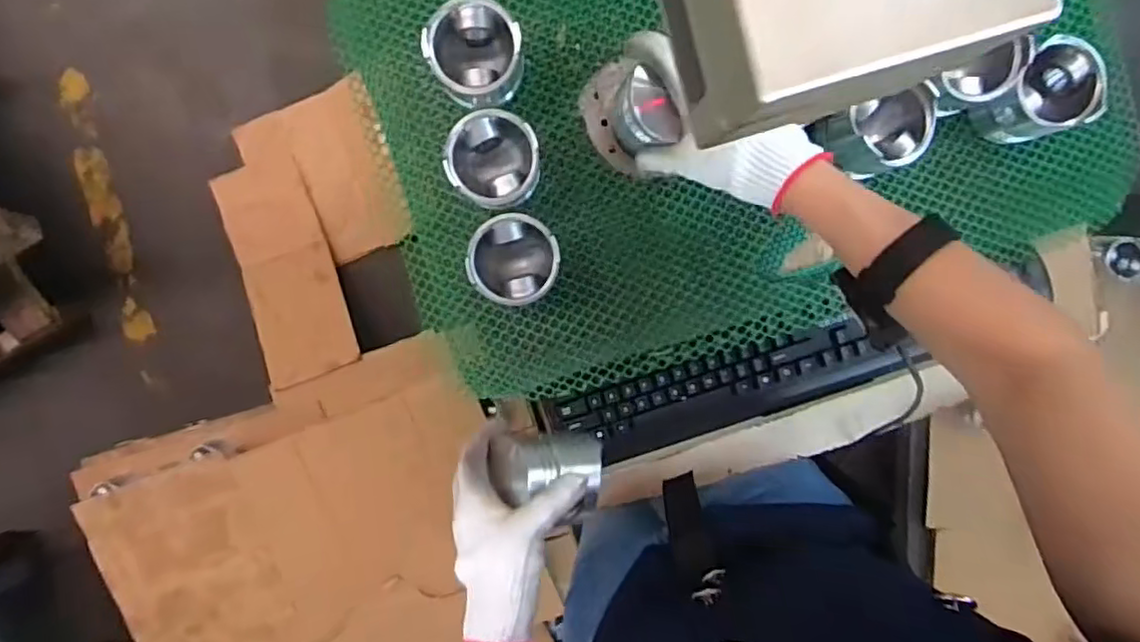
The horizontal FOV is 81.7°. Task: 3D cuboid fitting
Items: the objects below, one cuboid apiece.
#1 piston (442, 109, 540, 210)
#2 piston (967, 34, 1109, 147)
[{"bbox_3d":[-0.064,-0.134,0.566,0.073,0.074,0.074,0,95,-3],"label":"piston"},{"bbox_3d":[0.413,-0.200,0.581,0.076,0.089,0.072,0,95,-3],"label":"piston"}]

